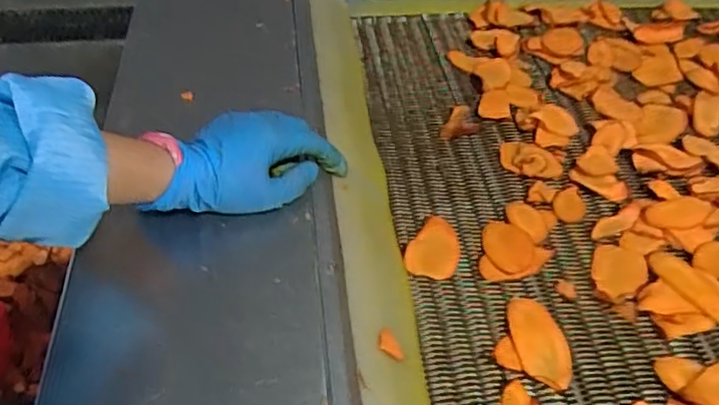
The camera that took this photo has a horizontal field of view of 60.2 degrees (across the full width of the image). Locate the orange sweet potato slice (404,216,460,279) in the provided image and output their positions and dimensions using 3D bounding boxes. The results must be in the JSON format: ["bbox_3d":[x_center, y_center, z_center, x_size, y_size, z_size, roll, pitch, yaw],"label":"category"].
[{"bbox_3d":[0.066,0.039,0.548,0.045,0.005,0.065,13,48,11],"label":"orange sweet potato slice"}]

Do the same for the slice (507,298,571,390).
[{"bbox_3d":[0.140,0.107,0.479,0.041,0.004,0.076,-7,48,-7],"label":"slice"}]

